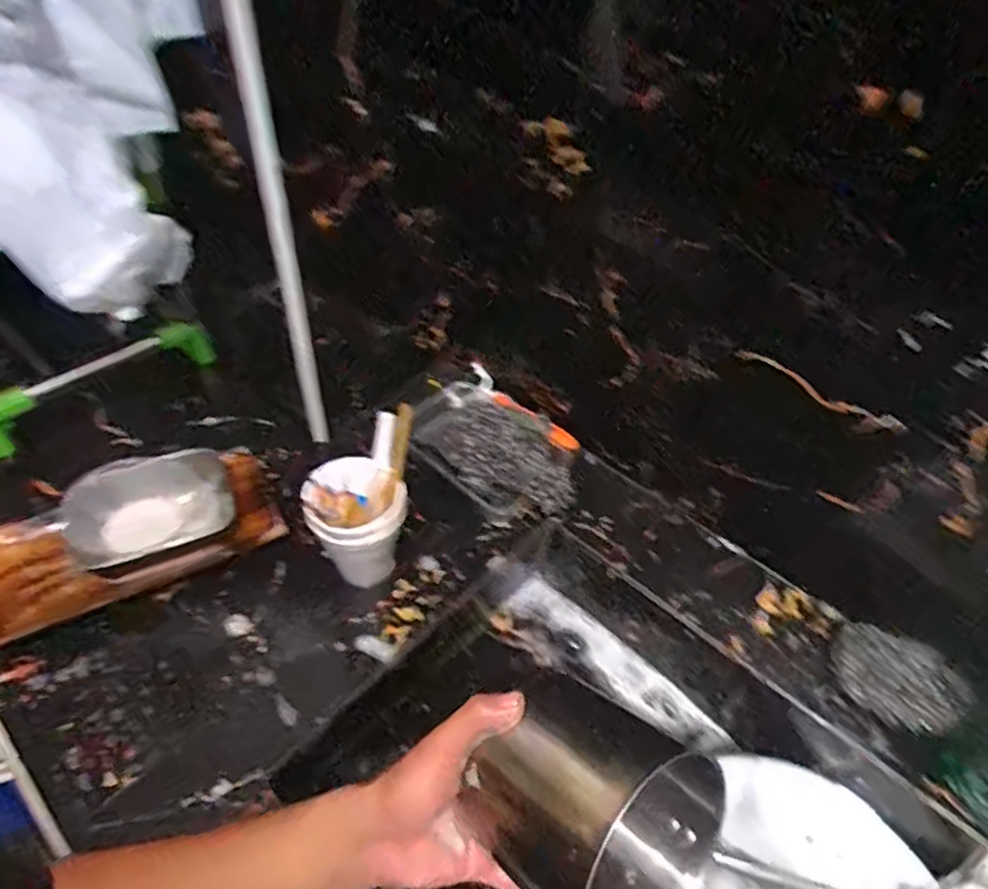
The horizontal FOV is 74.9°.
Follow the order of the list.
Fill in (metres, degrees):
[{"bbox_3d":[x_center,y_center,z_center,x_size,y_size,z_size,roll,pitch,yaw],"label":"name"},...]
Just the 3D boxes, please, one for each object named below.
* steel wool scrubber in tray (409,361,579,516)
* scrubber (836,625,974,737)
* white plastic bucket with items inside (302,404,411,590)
[{"bbox_3d":[-0.003,-0.008,0.694,0.143,0.066,0.217,-26,54,-26],"label":"steel wool scrubber in tray"},{"bbox_3d":[0.337,0.194,0.540,0.096,0.039,0.065,34,53,25],"label":"scrubber"},{"bbox_3d":[-0.111,0.060,0.568,0.104,0.151,0.078,-12,48,-15],"label":"white plastic bucket with items inside"}]

